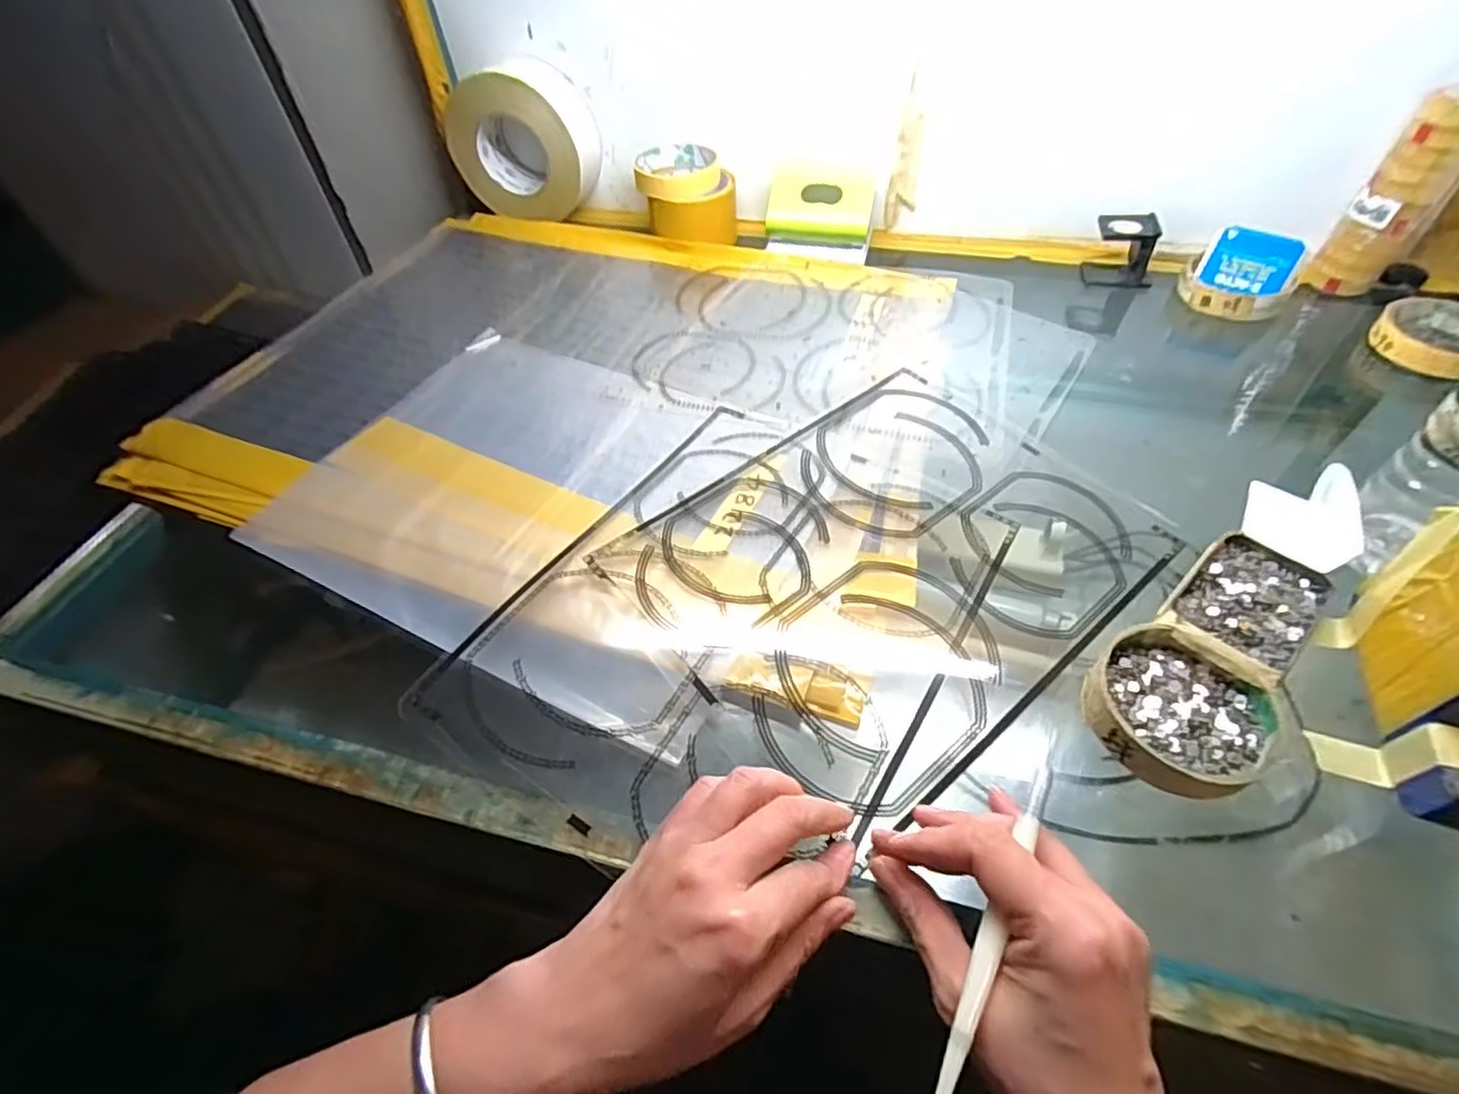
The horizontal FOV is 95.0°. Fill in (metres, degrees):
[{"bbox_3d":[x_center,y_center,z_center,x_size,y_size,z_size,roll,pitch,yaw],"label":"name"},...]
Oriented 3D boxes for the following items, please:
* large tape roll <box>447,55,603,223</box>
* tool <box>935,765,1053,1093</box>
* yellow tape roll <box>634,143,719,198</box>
[{"bbox_3d":[-0.208,-0.407,0.684,0.137,0.134,0.065,13,52,14],"label":"large tape roll"},{"bbox_3d":[0.098,0.143,0.247,0.007,0.004,0.135,22,62,21],"label":"tool"},{"bbox_3d":[-0.054,-0.381,0.672,0.081,0.024,0.082,-1,50,2],"label":"yellow tape roll"}]

